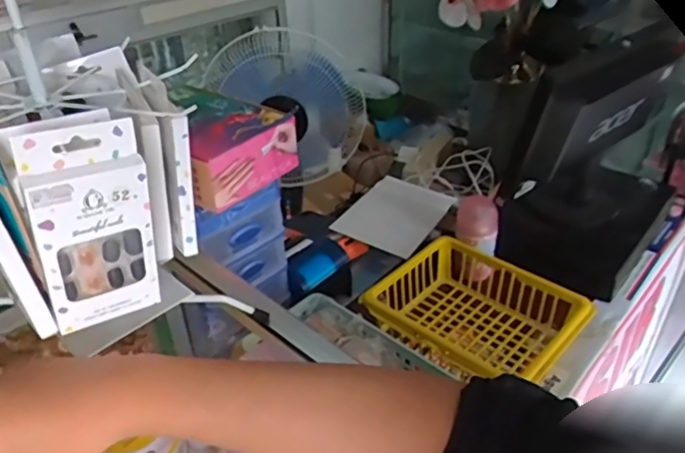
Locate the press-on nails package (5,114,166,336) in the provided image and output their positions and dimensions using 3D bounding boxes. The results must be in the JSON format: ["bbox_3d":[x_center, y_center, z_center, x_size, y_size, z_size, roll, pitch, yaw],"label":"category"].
[{"bbox_3d":[-0.157,0.004,0.367,0.070,0.139,0.017,-18,39,-29],"label":"press-on nails package"}]

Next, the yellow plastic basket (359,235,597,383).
[{"bbox_3d":[0.185,0.129,0.817,0.213,0.087,0.242,-29,43,-34],"label":"yellow plastic basket"}]

